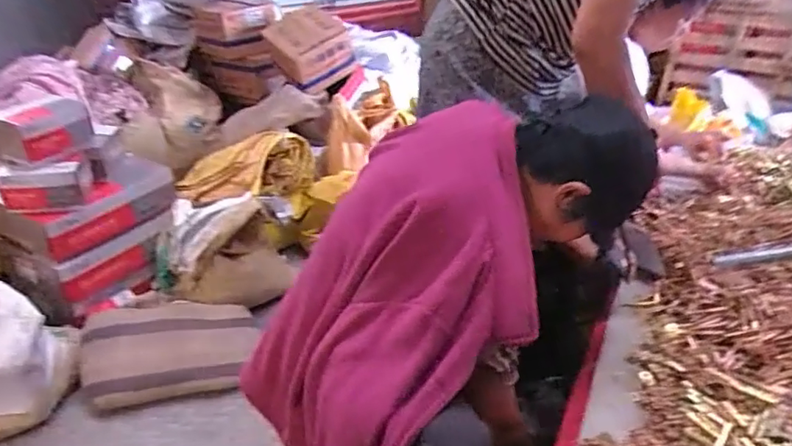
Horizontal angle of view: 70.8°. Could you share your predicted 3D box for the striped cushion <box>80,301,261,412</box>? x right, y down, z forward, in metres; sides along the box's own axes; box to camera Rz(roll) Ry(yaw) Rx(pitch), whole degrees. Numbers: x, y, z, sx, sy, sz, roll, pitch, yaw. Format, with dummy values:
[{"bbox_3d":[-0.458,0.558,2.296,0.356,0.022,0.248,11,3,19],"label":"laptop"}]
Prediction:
[{"bbox_3d":[-0.583,0.331,1.460,0.426,0.149,0.238,-5,27,-9],"label":"striped cushion"}]

